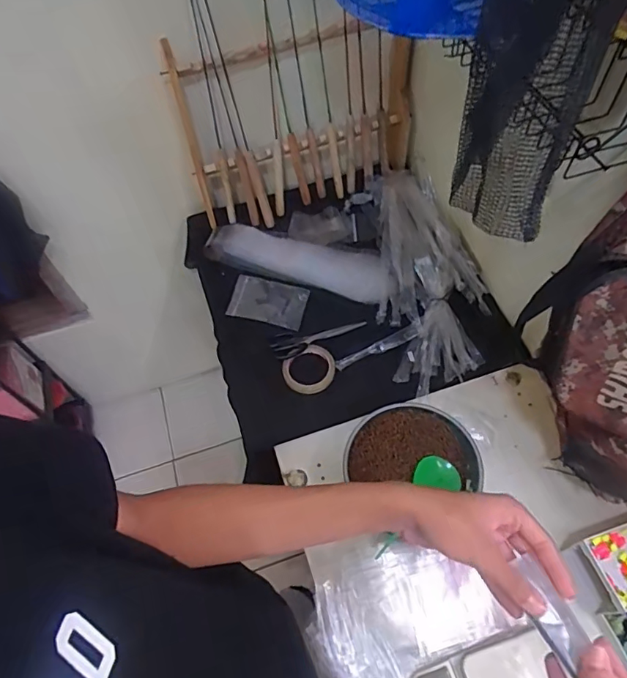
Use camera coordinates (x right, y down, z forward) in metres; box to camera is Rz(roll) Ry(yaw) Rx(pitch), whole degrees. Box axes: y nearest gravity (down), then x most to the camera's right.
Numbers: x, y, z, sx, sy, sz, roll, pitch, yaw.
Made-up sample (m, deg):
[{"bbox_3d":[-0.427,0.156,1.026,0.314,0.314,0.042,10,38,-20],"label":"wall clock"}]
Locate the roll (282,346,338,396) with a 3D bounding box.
[{"bbox_3d":[-0.005,0.059,0.911,0.098,0.014,0.087,-31,61,-14],"label":"roll"}]

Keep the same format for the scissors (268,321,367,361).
[{"bbox_3d":[0.007,-0.011,0.944,0.181,0.005,0.055,-21,59,-9],"label":"scissors"}]

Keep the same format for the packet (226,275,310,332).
[{"bbox_3d":[-0.092,-0.076,0.991,0.150,0.014,0.097,11,60,11],"label":"packet"}]

